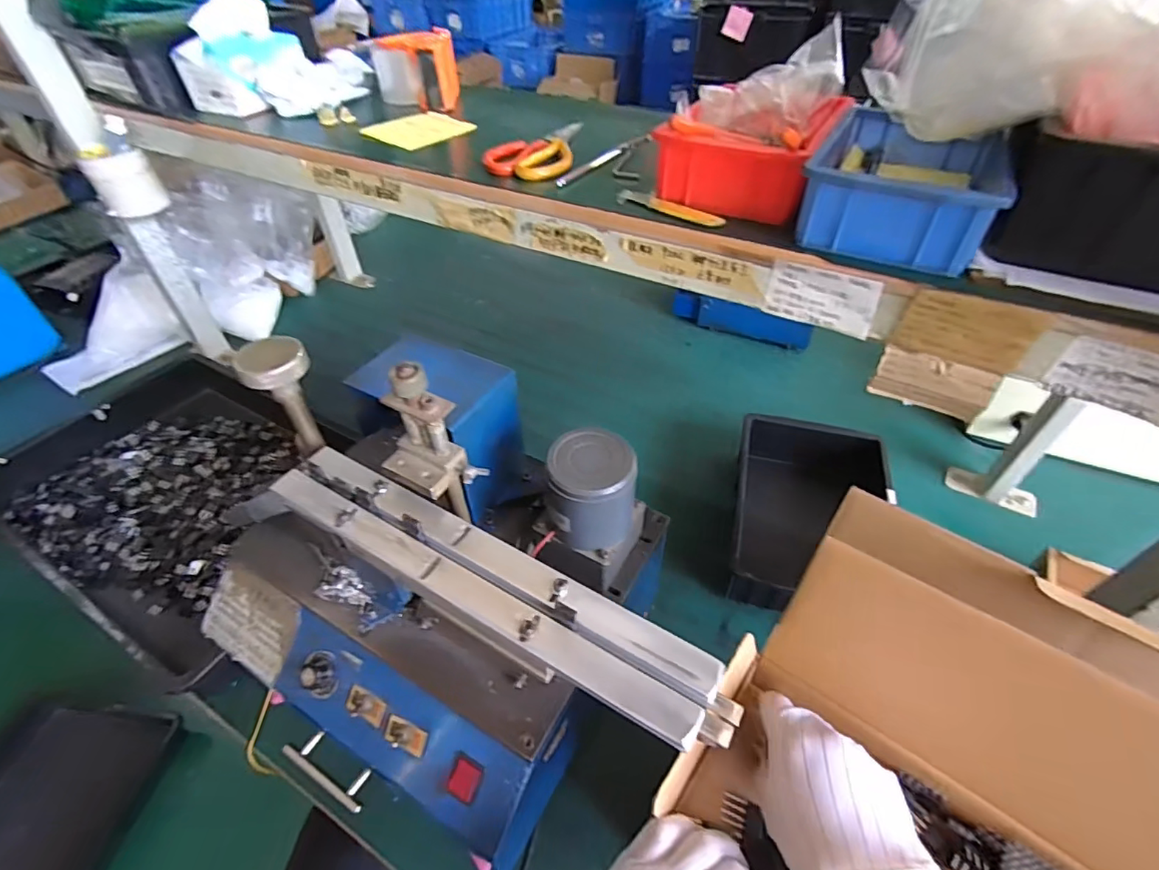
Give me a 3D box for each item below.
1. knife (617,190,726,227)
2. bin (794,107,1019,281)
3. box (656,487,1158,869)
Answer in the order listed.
[{"bbox_3d":[0.079,-0.203,0.474,0.107,0.009,0.015,32,54,28],"label":"knife"},{"bbox_3d":[0.265,-0.209,0.436,0.126,0.060,0.189,23,50,22],"label":"bin"},{"bbox_3d":[0.260,0.225,0.318,0.329,0.178,0.231,31,54,28],"label":"box"}]

